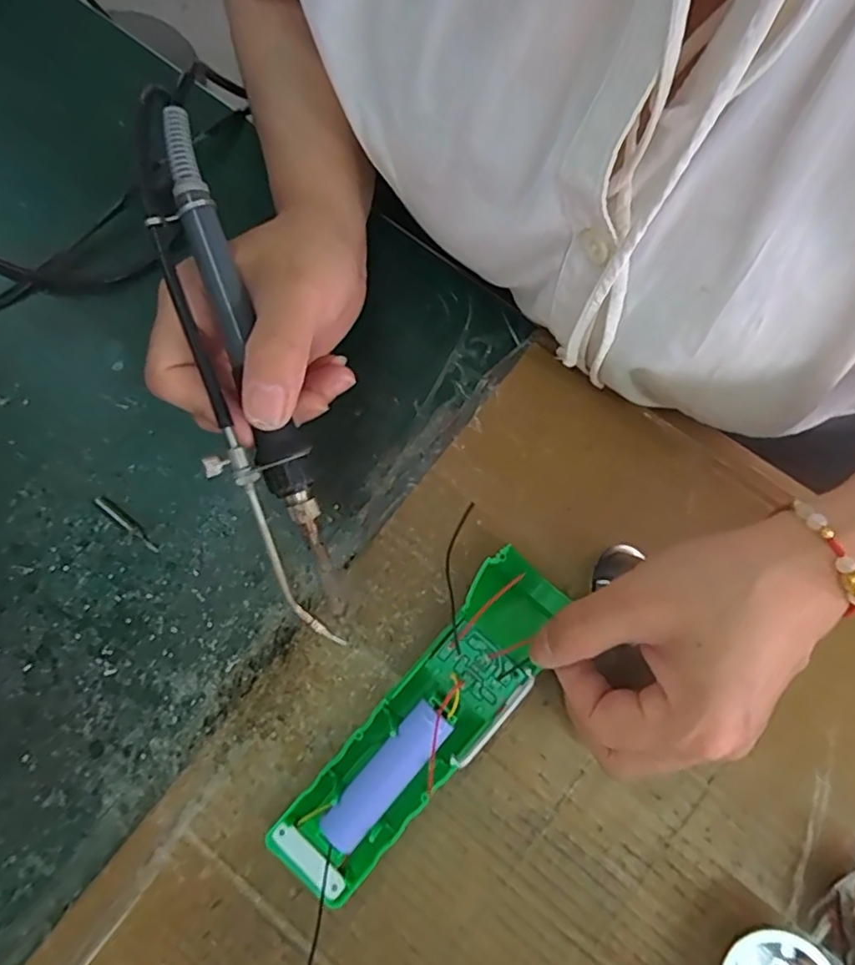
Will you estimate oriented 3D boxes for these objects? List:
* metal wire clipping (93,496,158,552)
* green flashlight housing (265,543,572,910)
[{"bbox_3d":[-0.146,0.019,0.292,0.040,0.008,0.006,38,79,8],"label":"metal wire clipping"},{"bbox_3d":[0.001,0.100,0.253,0.043,0.020,0.157,39,80,9],"label":"green flashlight housing"}]

